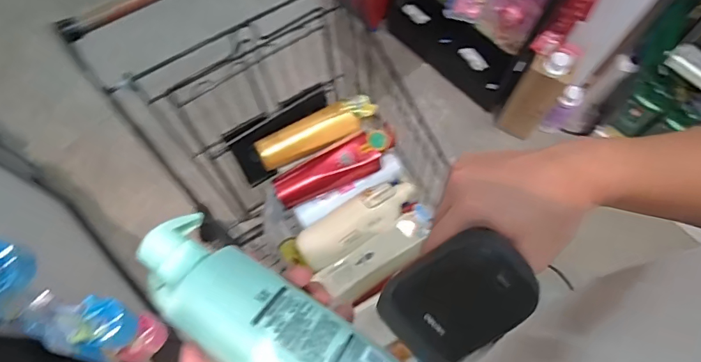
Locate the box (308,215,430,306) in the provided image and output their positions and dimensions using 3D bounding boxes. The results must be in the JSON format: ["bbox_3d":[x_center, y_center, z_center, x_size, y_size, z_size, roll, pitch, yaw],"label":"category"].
[{"bbox_3d":[0.046,0.137,0.811,0.198,0.046,0.074,-33,73,-14],"label":"box"}]

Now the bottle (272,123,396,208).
[{"bbox_3d":[-0.022,-0.033,0.853,0.249,0.064,0.073,-23,71,-10],"label":"bottle"}]

